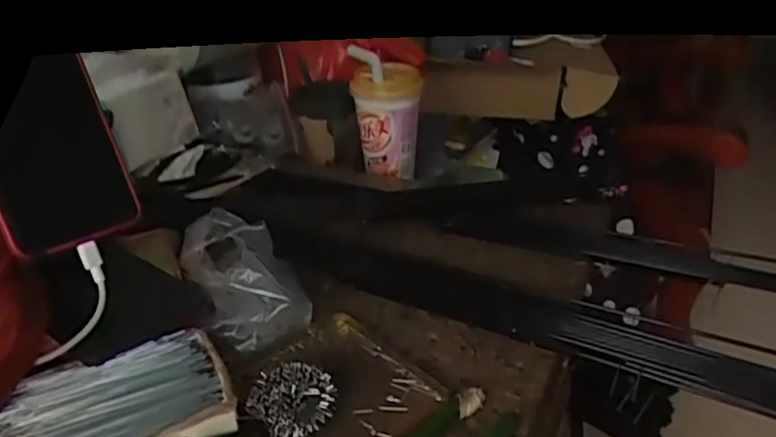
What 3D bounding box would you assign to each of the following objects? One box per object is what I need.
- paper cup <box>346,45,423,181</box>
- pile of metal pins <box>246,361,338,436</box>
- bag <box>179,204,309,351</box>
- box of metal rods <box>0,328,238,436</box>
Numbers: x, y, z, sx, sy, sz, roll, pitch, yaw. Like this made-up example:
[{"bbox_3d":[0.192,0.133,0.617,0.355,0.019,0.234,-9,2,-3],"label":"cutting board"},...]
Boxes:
[{"bbox_3d":[0.002,-0.121,0.761,0.078,0.156,0.076,-6,29,0],"label":"paper cup"},{"bbox_3d":[-0.056,0.108,0.390,0.050,0.017,0.048,-4,29,2],"label":"pile of metal pins"},{"bbox_3d":[-0.100,0.039,0.473,0.078,0.048,0.118,-17,32,-20],"label":"bag"},{"bbox_3d":[-0.151,0.108,0.367,0.120,0.024,0.084,-18,32,-21],"label":"box of metal rods"}]

